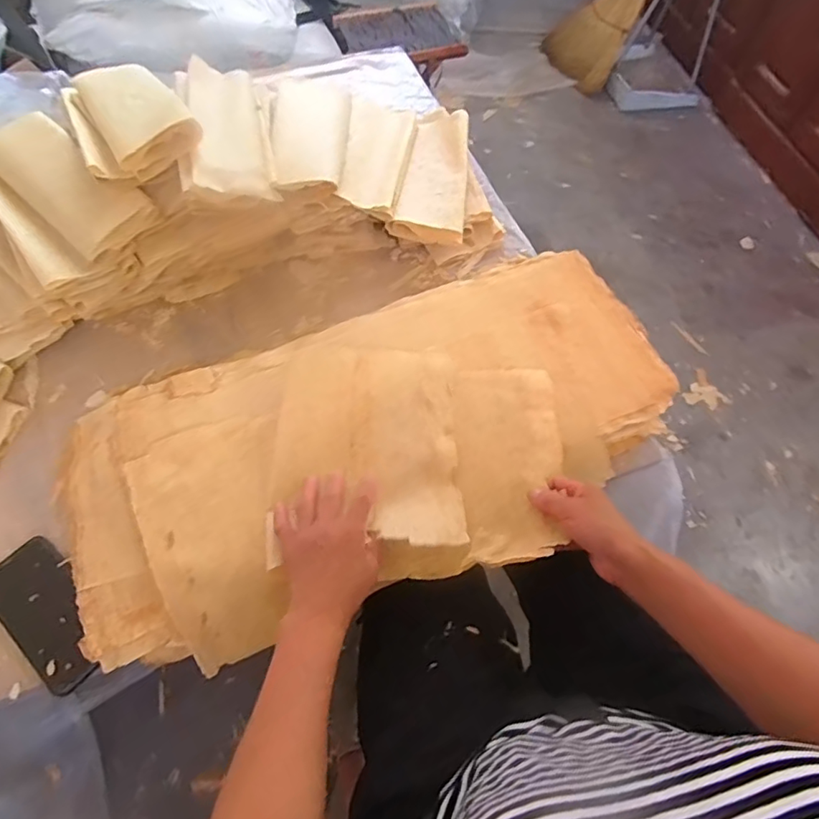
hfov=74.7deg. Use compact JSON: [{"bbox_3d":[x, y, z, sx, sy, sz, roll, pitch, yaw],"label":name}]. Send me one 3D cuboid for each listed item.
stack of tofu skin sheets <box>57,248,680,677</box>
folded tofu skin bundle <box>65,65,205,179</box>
[{"bbox_3d":[-0.020,0.029,0.648,0.744,0.072,0.358,-22,64,-12],"label":"stack of tofu skin sheets"},{"bbox_3d":[-0.388,-0.412,0.727,0.142,0.049,0.246,-25,65,-14],"label":"folded tofu skin bundle"}]

